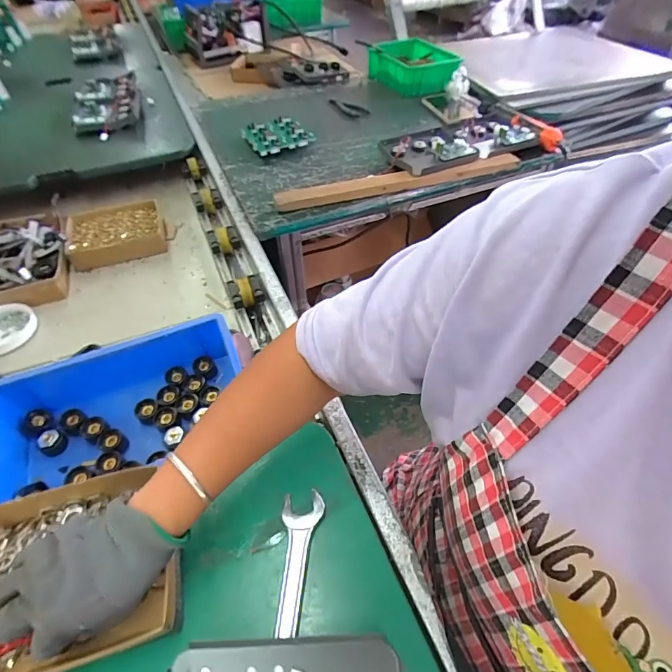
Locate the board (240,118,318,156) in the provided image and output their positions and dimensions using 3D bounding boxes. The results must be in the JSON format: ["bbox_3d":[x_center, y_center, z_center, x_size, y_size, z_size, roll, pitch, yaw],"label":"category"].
[{"bbox_3d":[-0.128,-0.439,0.886,0.124,0.029,0.111,-24,54,-19],"label":"board"}]

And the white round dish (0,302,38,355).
[{"bbox_3d":[-0.540,-0.010,0.647,0.103,0.014,0.105,0,50,0],"label":"white round dish"}]

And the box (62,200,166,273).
[{"bbox_3d":[-0.434,-0.206,0.802,0.177,0.039,0.147,-18,52,-15],"label":"box"}]

